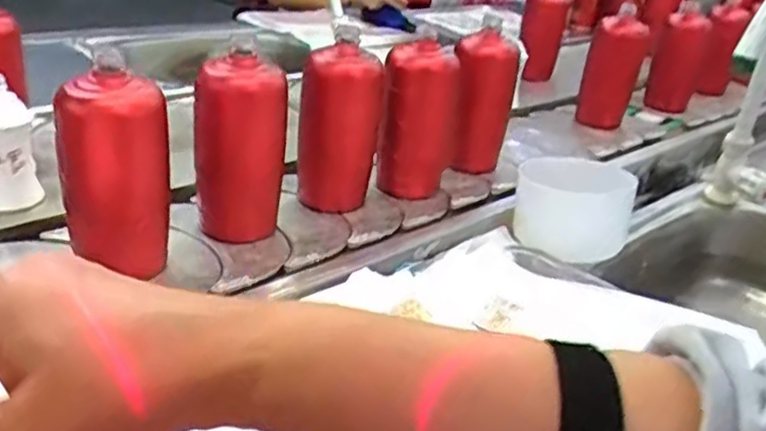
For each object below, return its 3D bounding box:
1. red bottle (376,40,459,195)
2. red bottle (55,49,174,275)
[{"bbox_3d":[0.043,-0.118,0.856,0.083,0.187,0.083,10,26,6],"label":"red bottle"},{"bbox_3d":[-0.223,-0.031,0.599,0.072,0.178,0.064,13,27,13],"label":"red bottle"}]

